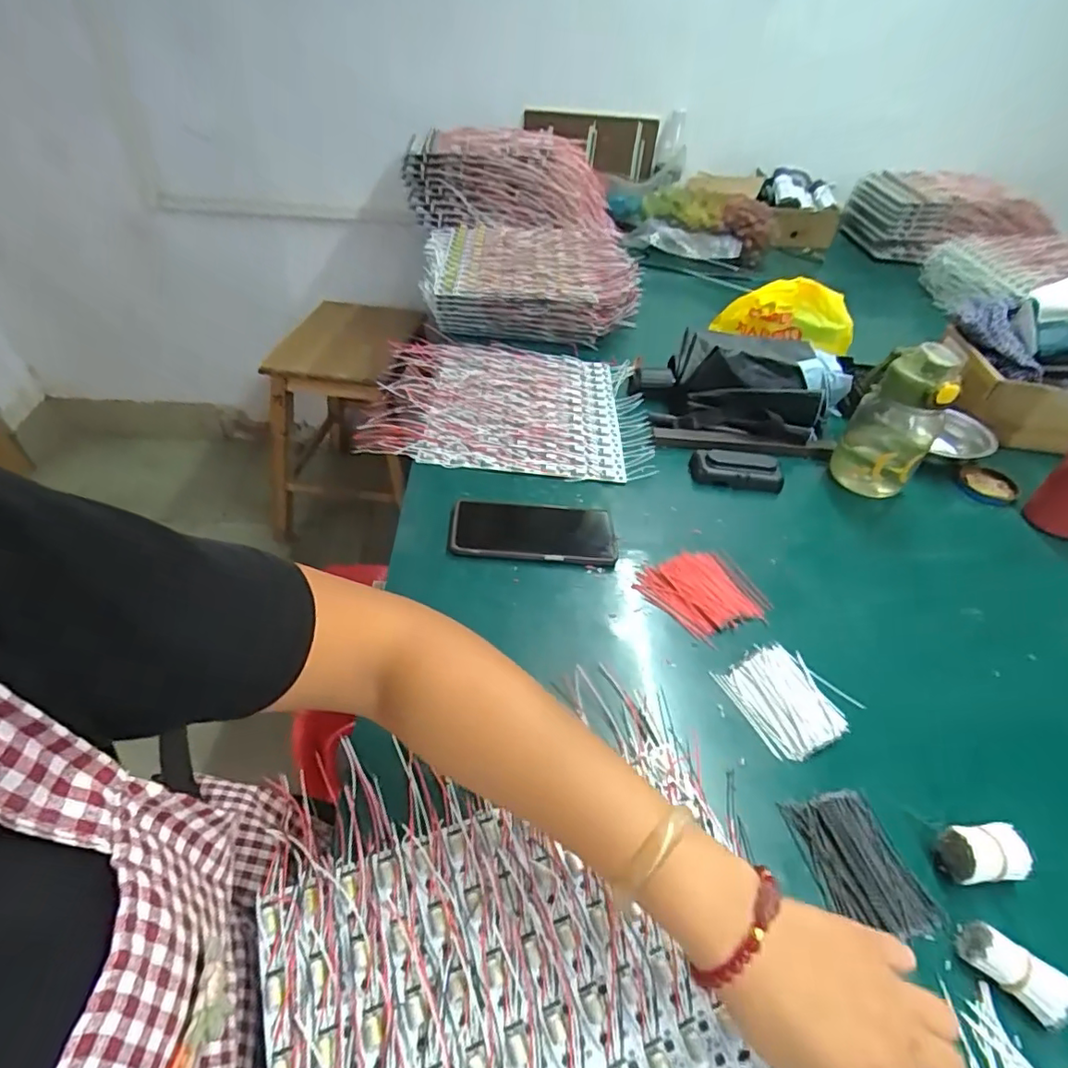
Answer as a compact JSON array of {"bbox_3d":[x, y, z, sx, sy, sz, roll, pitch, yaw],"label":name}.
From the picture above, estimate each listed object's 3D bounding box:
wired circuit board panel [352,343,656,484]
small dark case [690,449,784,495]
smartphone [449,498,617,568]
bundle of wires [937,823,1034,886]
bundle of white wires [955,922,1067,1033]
[{"bbox_3d":[-0.031,-0.174,0.761,0.347,0.015,0.287,4,45,-1],"label":"wired circuit board panel"},{"bbox_3d":[0.243,-0.077,0.691,0.104,0.023,0.051,7,45,2],"label":"small dark case"},{"bbox_3d":[0.000,-0.005,0.593,0.165,0.008,0.080,2,45,-3],"label":"smartphone"},{"bbox_3d":[0.301,0.217,0.388,0.047,0.031,0.032,-2,46,-7],"label":"bundle of wires"},{"bbox_3d":[0.285,0.259,0.342,0.025,0.021,0.055,-33,45,-32],"label":"bundle of white wires"}]

